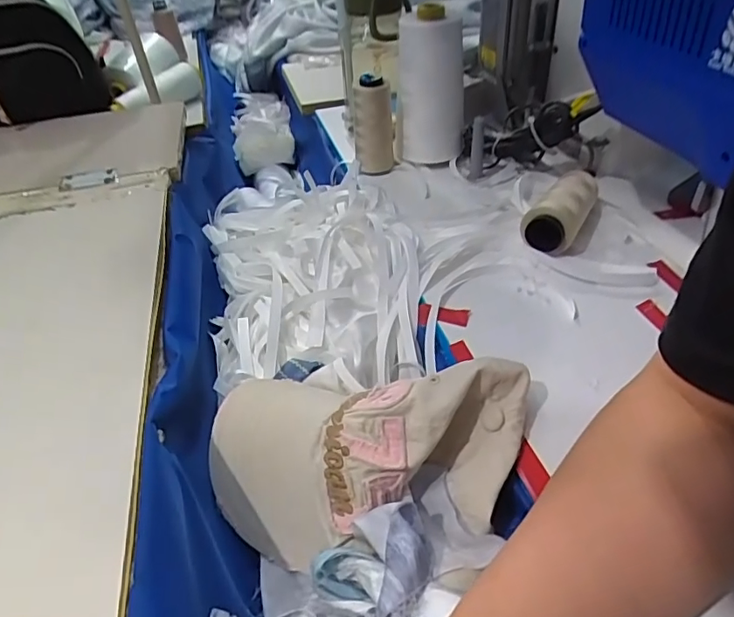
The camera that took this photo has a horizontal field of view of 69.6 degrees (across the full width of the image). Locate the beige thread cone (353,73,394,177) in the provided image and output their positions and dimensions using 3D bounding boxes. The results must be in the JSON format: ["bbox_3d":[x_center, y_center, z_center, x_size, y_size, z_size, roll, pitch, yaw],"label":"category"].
[{"bbox_3d":[0.008,-0.220,0.639,0.044,0.104,0.051,-3,40,3],"label":"beige thread cone"}]

